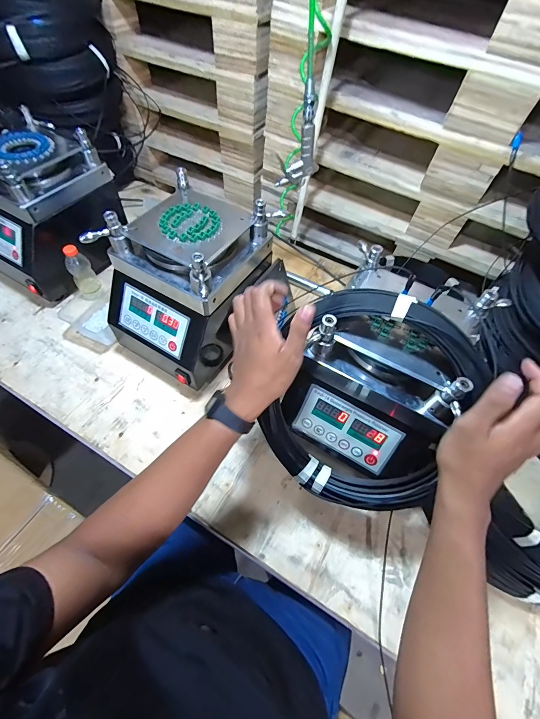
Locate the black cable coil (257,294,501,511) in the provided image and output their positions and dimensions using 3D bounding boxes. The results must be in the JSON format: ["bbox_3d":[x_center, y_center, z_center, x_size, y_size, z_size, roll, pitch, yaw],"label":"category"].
[{"bbox_3d":[0.123,0.066,0.440,0.251,0.313,0.030,18,19,19],"label":"black cable coil"}]

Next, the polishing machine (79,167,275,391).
[{"bbox_3d":[-0.160,-0.142,0.643,0.224,0.278,0.278,32,62,16],"label":"polishing machine"}]

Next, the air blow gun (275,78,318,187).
[{"bbox_3d":[0.057,-0.433,0.622,0.082,0.163,0.030,-19,61,-14],"label":"air blow gun"}]

